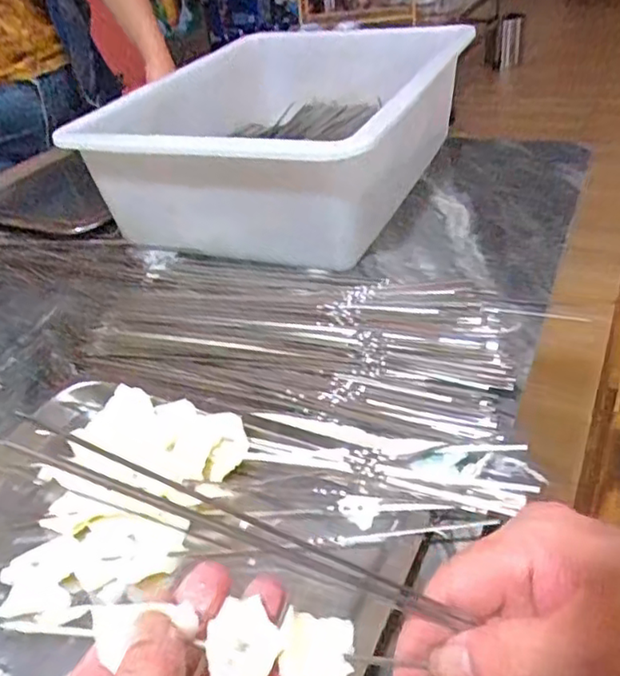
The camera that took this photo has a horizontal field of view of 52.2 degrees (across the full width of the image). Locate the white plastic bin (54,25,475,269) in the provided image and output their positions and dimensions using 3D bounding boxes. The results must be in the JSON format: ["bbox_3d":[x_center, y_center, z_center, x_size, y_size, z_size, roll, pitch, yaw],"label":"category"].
[{"bbox_3d":[-0.017,-0.232,0.715,0.285,0.135,0.409,13,41,24],"label":"white plastic bin"}]

